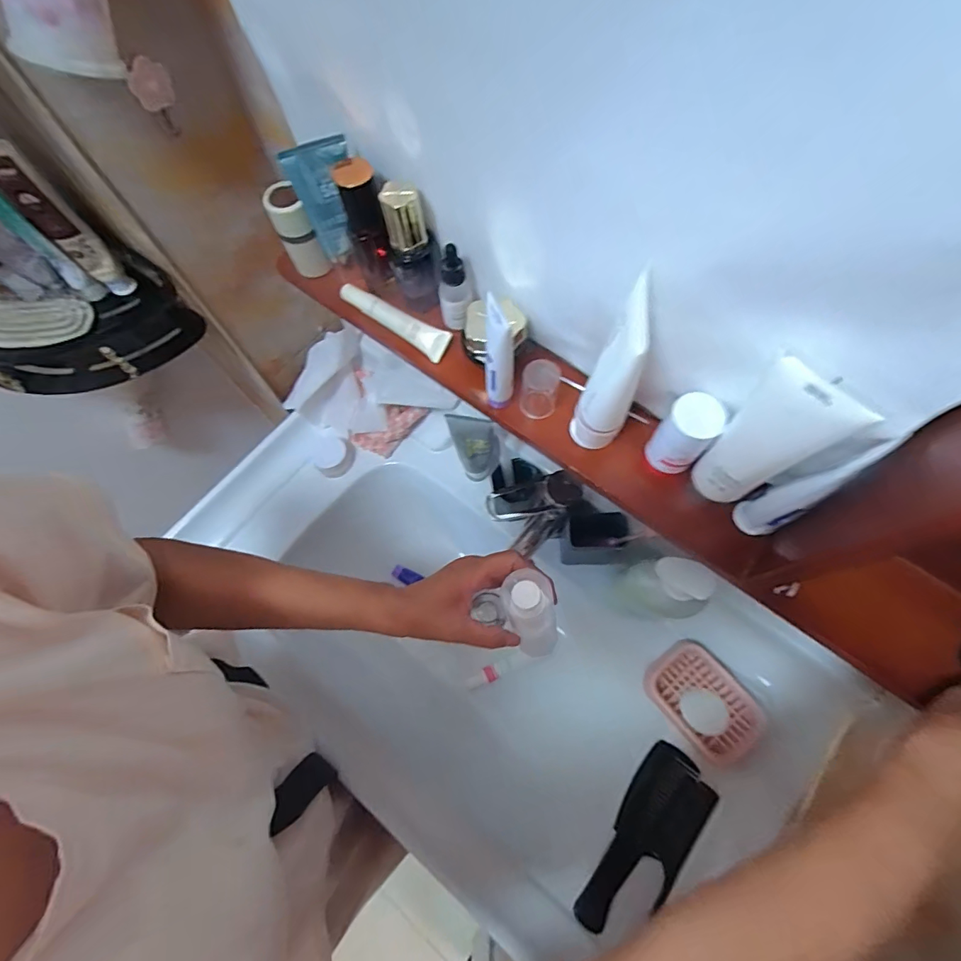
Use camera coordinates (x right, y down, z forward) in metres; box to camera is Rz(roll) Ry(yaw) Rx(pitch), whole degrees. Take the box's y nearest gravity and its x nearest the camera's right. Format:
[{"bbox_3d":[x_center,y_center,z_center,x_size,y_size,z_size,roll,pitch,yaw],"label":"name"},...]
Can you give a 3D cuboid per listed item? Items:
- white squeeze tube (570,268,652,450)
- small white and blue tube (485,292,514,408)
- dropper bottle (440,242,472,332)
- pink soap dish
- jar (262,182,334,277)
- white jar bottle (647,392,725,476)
[{"bbox_3d":[0.095,-0.071,0.333,0.035,0.141,0.040,25,71,11],"label":"white squeeze tube"},{"bbox_3d":[0.015,-0.093,0.363,0.020,0.109,0.027,-3,68,1],"label":"small white and blue tube"},{"bbox_3d":[-0.022,-0.164,0.407,0.027,0.075,0.023,-8,68,-1],"label":"dropper bottle"},{"bbox_3d":[0.274,0.267,0.569,0.095,0.021,0.128,-38,72,-12],"label":"pink soap dish"},{"bbox_3d":[-0.173,-0.233,0.440,0.032,0.078,0.033,-26,70,-8],"label":"jar"},{"bbox_3d":[0.150,-0.034,0.346,0.034,0.070,0.031,-1,68,2],"label":"white jar bottle"}]

